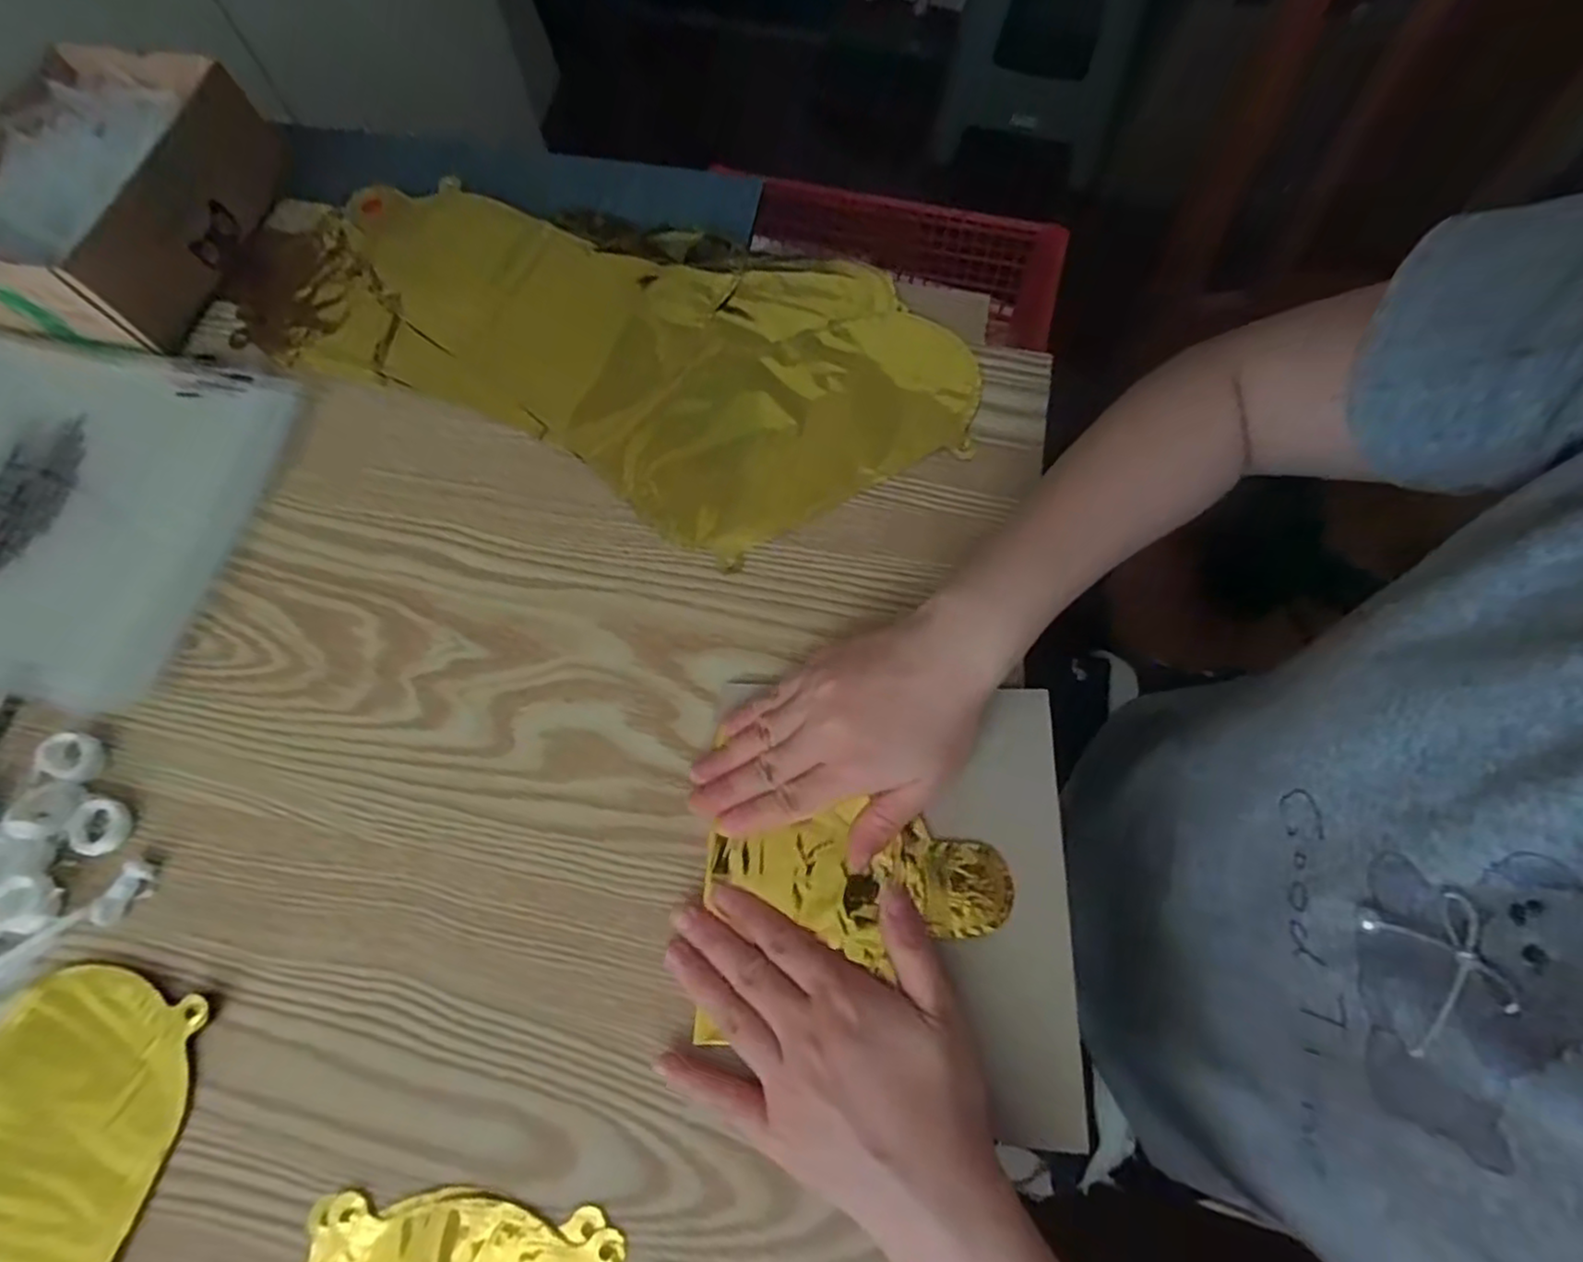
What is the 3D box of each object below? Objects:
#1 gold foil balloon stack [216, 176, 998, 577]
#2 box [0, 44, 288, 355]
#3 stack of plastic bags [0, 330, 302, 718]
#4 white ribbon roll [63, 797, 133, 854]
[{"bbox_3d":[-0.122,-0.194,0.448,0.458,0.017,0.214,24,72,10],"label":"gold foil balloon stack"},{"bbox_3d":[-0.429,-0.274,0.442,0.137,0.062,0.191,12,70,5],"label":"box"},{"bbox_3d":[-0.447,-0.076,0.403,0.259,0.015,0.209,10,70,5],"label":"stack of plastic bags"},{"bbox_3d":[-0.333,0.094,0.336,0.025,0.007,0.025,0,69,1],"label":"white ribbon roll"}]

